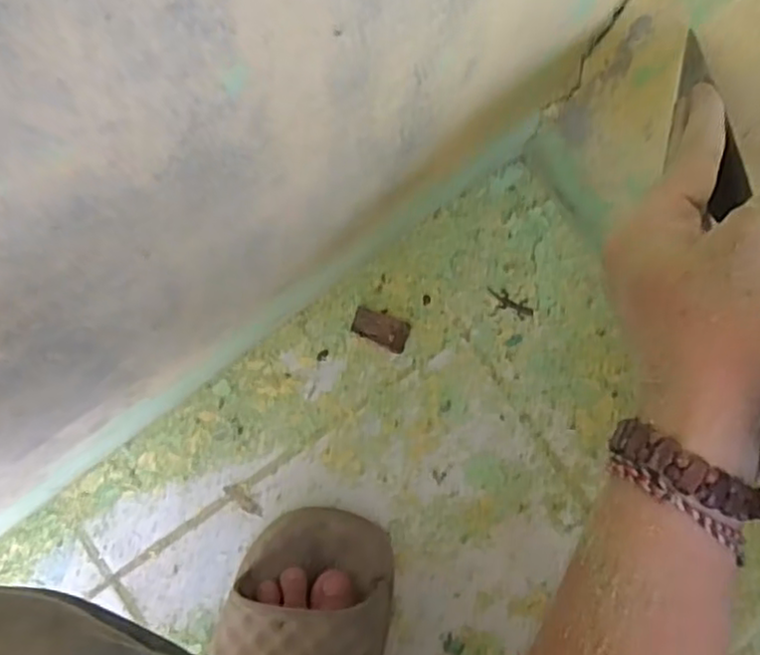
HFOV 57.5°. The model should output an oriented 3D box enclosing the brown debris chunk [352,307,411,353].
[{"bbox_3d":[0.001,0.001,0.497,0.040,0.004,0.021,22,83,0],"label":"brown debris chunk"}]

